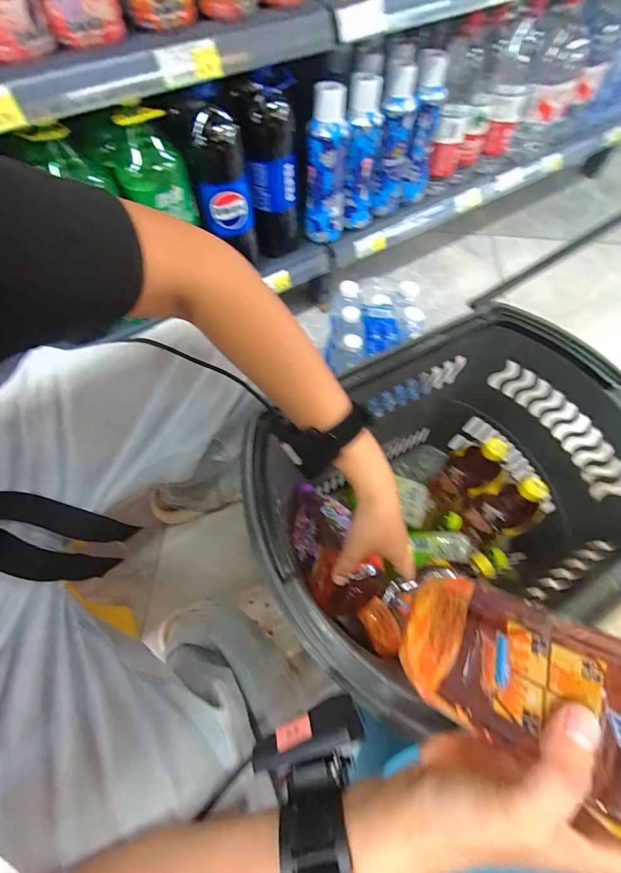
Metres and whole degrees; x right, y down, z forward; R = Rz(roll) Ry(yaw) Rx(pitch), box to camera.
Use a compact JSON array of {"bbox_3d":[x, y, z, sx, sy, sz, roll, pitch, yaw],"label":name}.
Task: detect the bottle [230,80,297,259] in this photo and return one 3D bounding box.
[{"bbox_3d":[-0.083,-0.517,0.775,0.107,0.296,0.103,-2,63,-3],"label":"bottle"}]

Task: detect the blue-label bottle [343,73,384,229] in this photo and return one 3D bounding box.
[{"bbox_3d":[0.107,-0.589,0.812,0.076,0.246,0.091,6,63,1],"label":"blue-label bottle"}]

